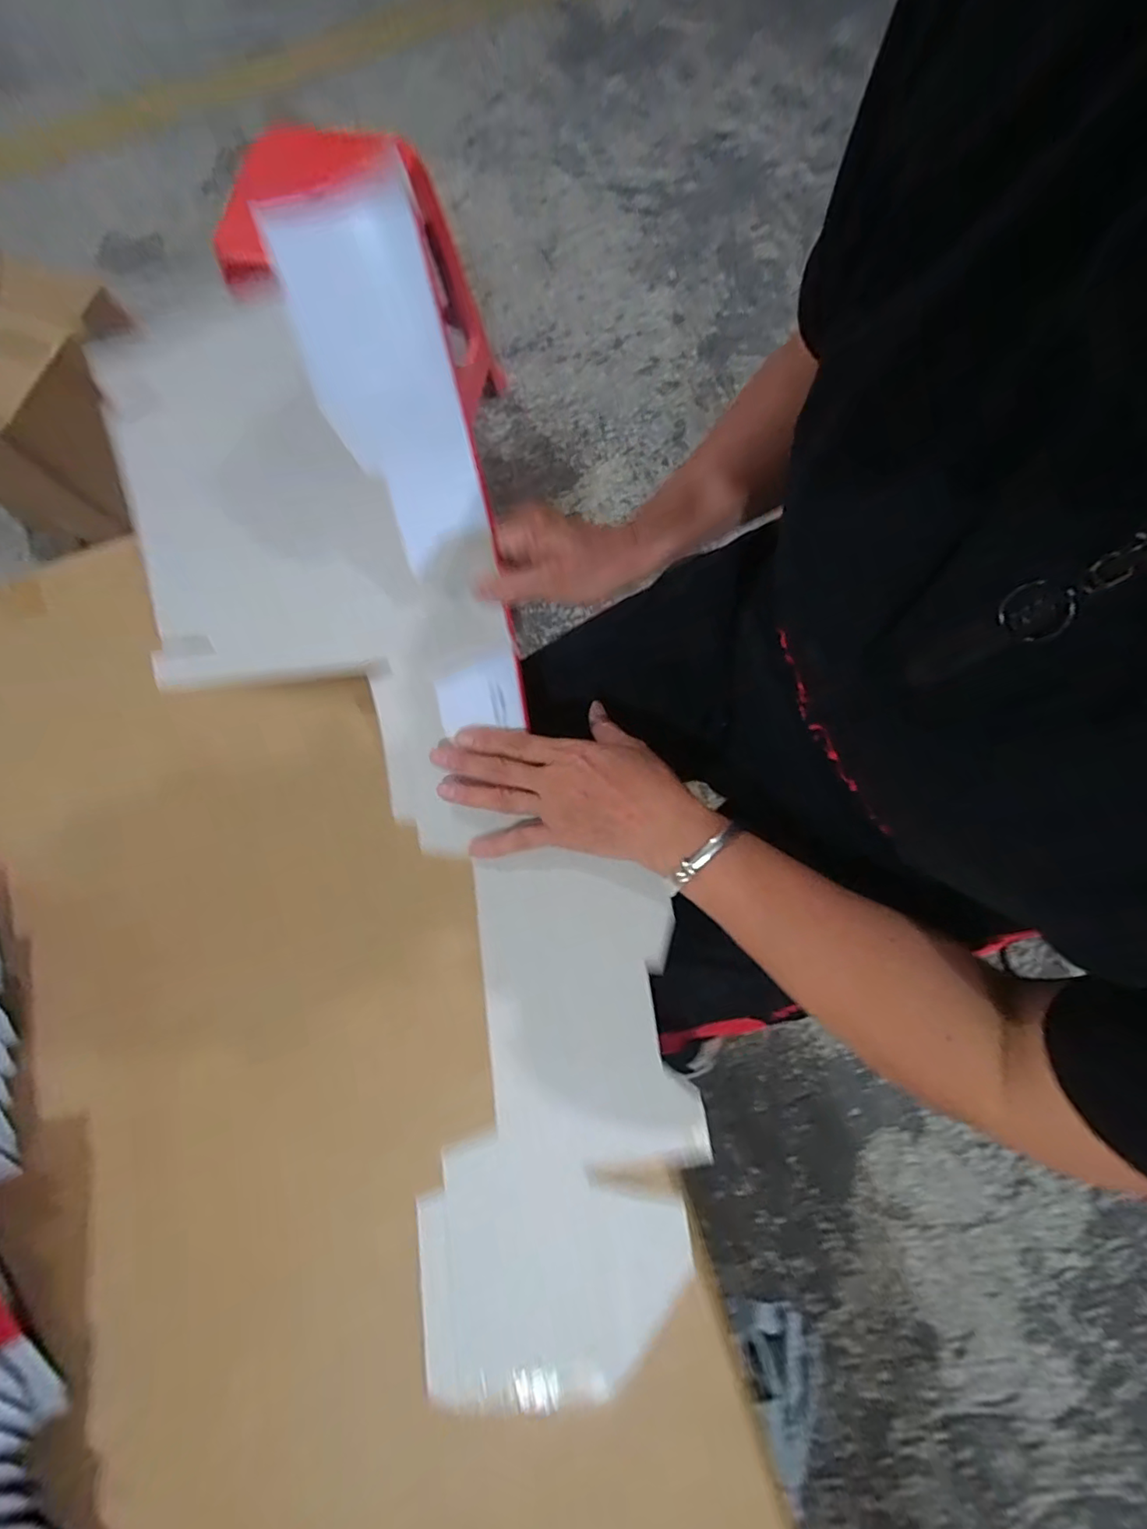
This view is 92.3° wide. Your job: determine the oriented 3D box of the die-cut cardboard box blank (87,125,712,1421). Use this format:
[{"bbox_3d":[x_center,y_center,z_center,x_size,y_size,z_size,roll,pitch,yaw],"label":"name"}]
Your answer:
[{"bbox_3d":[-0.125,-0.031,0.379,0.277,0.093,0.785,-20,85,-3],"label":"die-cut cardboard box blank"}]

